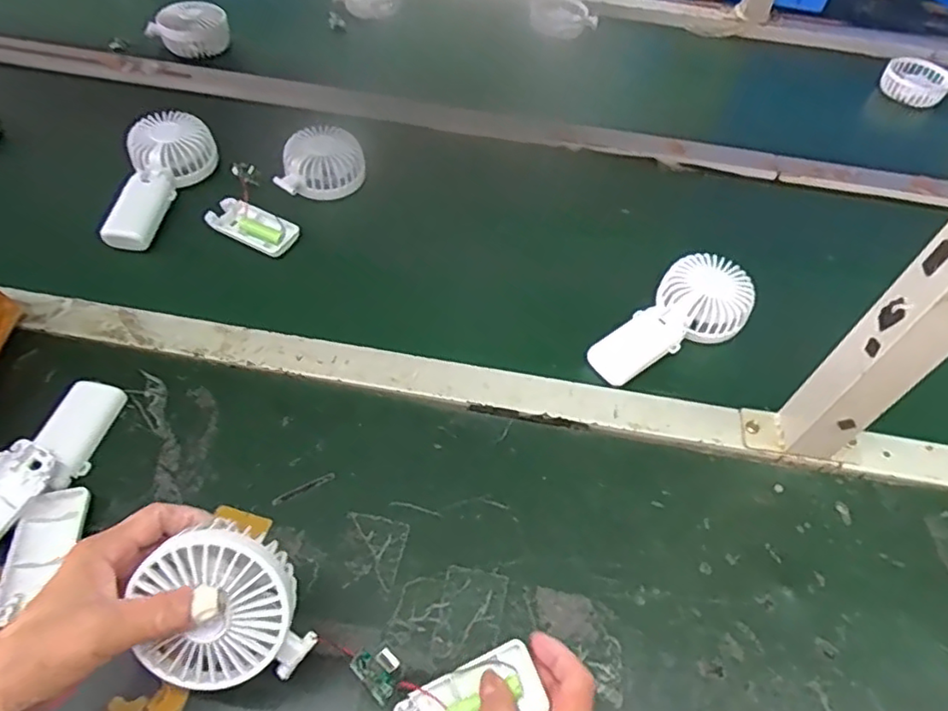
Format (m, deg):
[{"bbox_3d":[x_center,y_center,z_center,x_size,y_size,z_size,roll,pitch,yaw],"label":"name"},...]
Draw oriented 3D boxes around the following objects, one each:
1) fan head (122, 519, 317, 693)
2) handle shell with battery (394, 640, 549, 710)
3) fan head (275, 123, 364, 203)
[{"bbox_3d":[-0.147,0.145,0.356,0.089,0.042,0.104,-15,100,1],"label":"fan head"},{"bbox_3d":[-0.002,0.222,0.396,0.092,0.022,0.046,-31,60,-2],"label":"handle shell with battery"},{"bbox_3d":[-0.169,-0.218,0.705,0.087,0.045,0.088,6,54,1],"label":"fan head"}]

